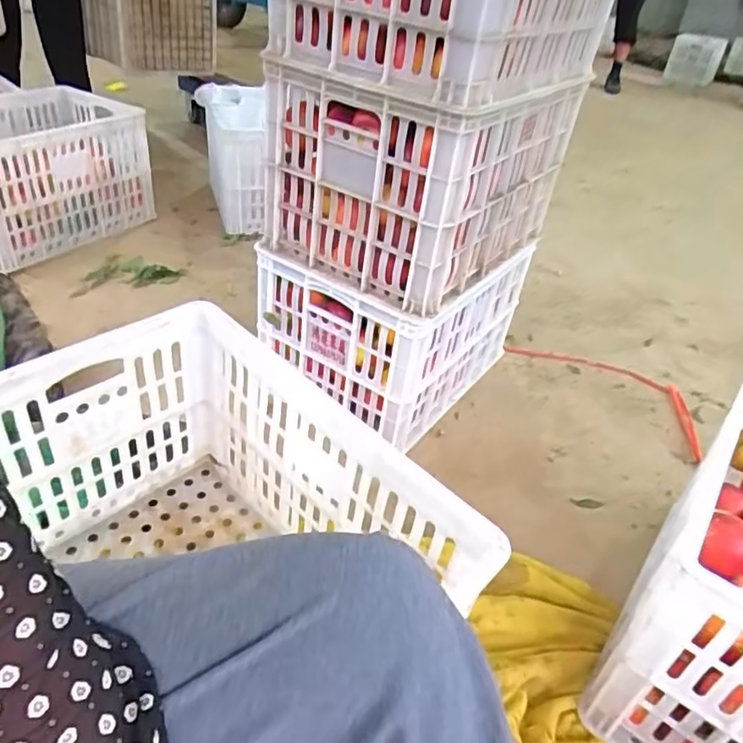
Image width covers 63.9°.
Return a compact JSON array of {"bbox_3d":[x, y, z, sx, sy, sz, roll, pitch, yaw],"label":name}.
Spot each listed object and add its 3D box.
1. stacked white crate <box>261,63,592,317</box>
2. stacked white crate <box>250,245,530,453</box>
[{"bbox_3d":[0.087,-0.350,1.032,0.347,0.278,0.448,25,41,26],"label":"stacked white crate"},{"bbox_3d":[0.055,-0.114,1.193,0.335,0.300,0.453,25,41,26],"label":"stacked white crate"}]

